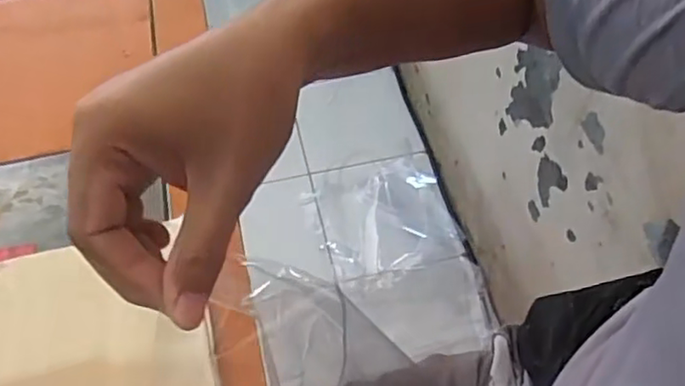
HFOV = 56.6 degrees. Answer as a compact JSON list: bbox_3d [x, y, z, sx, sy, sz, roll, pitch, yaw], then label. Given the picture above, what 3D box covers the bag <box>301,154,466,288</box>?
[{"bbox_3d":[0.088,0.046,1.401,0.301,0.026,0.312,-17,55,-7],"label":"bag"}]

